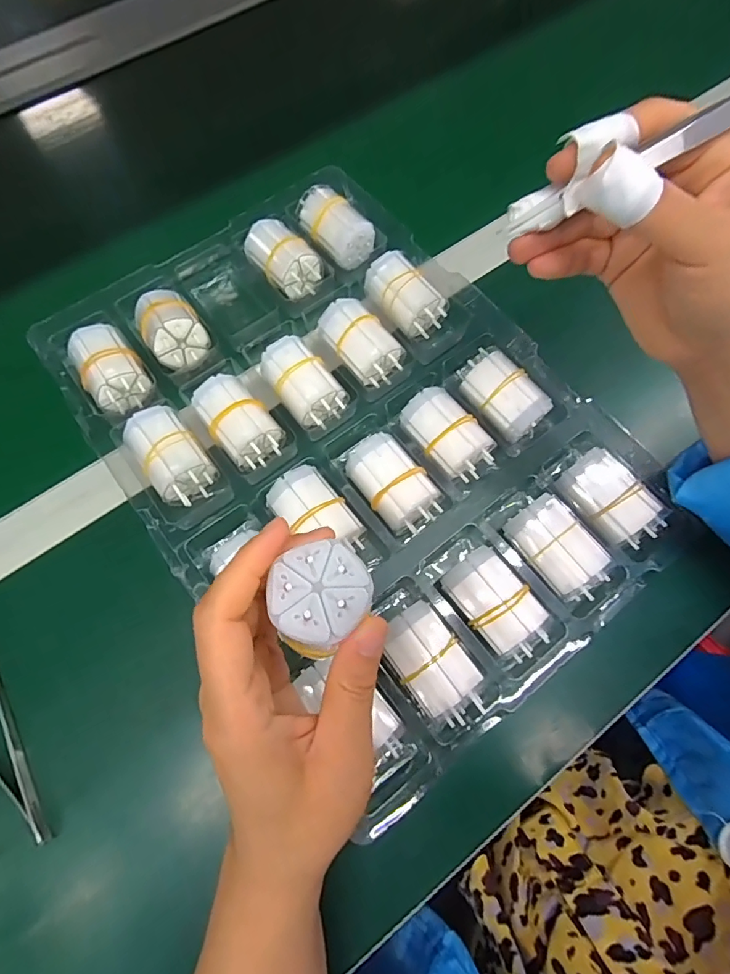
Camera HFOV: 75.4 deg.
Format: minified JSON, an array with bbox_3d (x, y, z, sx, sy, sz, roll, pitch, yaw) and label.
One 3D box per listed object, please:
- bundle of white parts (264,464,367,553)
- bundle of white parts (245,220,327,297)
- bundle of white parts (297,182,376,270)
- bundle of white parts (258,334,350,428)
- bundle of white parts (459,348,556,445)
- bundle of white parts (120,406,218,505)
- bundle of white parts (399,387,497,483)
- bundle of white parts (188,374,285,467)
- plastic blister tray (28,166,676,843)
[{"bbox_3d":[-0.030,0.018,0.301,0.037,0.034,0.061,-38,74,-12],"label":"bundle of white parts"},{"bbox_3d":[-0.065,-0.182,0.377,0.044,0.037,0.063,-33,73,-10],"label":"bundle of white parts"},{"bbox_3d":[-0.025,-0.213,0.386,0.038,0.034,0.061,-36,74,-11],"label":"bundle of white parts"},{"bbox_3d":[-0.043,-0.071,0.335,0.037,0.039,0.062,-37,74,-11],"label":"bundle of white parts"},{"bbox_3d":[0.096,-0.063,0.333,0.042,0.040,0.062,-34,74,-11],"label":"bundle of white parts"},{"bbox_3d":[-0.128,-0.021,0.313,0.038,0.034,0.062,-36,74,-11],"label":"bundle of white parts"},{"bbox_3d":[0.055,-0.033,0.322,0.040,0.038,0.065,-43,75,-13],"label":"bundle of white parts"},{"bbox_3d":[-0.085,-0.044,0.323,0.039,0.036,0.061,-35,74,-11],"label":"bundle of white parts"},{"bbox_3d":[-0.014,-0.041,0.331,0.286,0.047,0.403,-37,74,-11],"label":"plastic blister tray"}]

